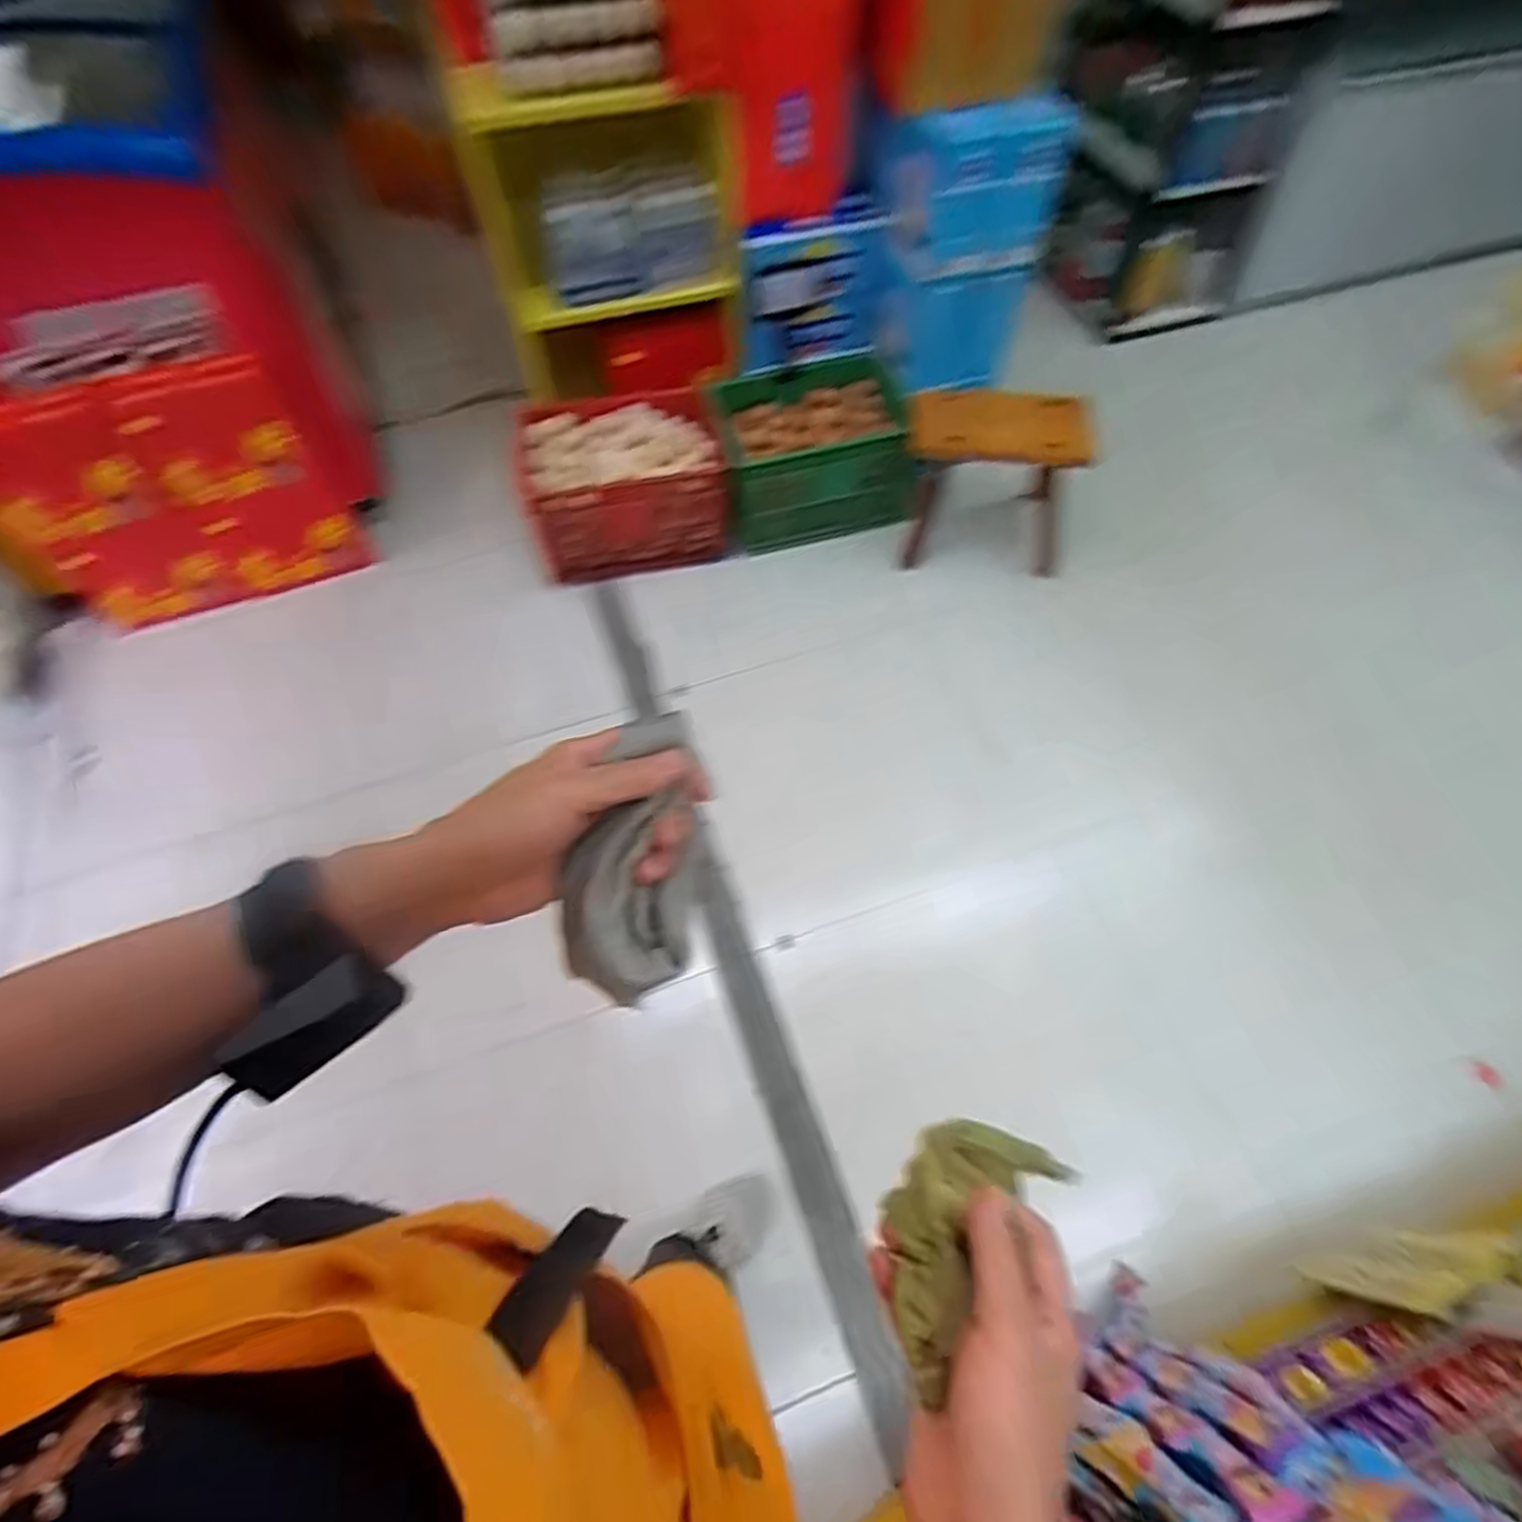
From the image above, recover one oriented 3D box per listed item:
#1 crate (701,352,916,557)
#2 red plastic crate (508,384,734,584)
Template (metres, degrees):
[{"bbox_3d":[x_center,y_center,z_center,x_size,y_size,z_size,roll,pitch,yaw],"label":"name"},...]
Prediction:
[{"bbox_3d":[0.125,-0.733,1.828,0.453,0.244,0.320,-7,59,-3],"label":"crate"},{"bbox_3d":[-0.318,-0.646,1.817,0.453,0.271,0.315,-11,59,-5],"label":"red plastic crate"}]

